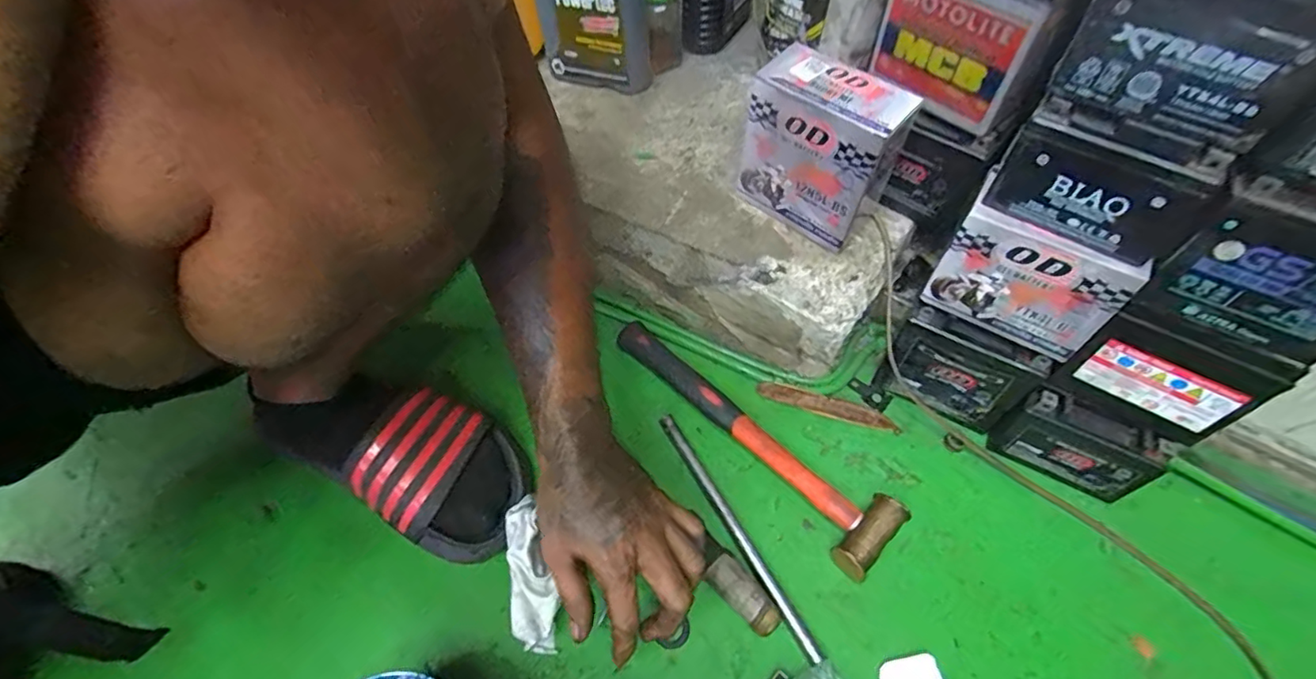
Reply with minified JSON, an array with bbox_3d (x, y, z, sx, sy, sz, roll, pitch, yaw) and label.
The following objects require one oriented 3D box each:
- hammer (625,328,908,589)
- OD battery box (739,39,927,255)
[{"bbox_3d":[0.076,0.084,0.530,0.309,0.033,0.067,40,62,23],"label":"hammer"},{"bbox_3d":[0.141,-0.167,0.513,0.128,0.144,0.075,29,58,17],"label":"OD battery box"}]

